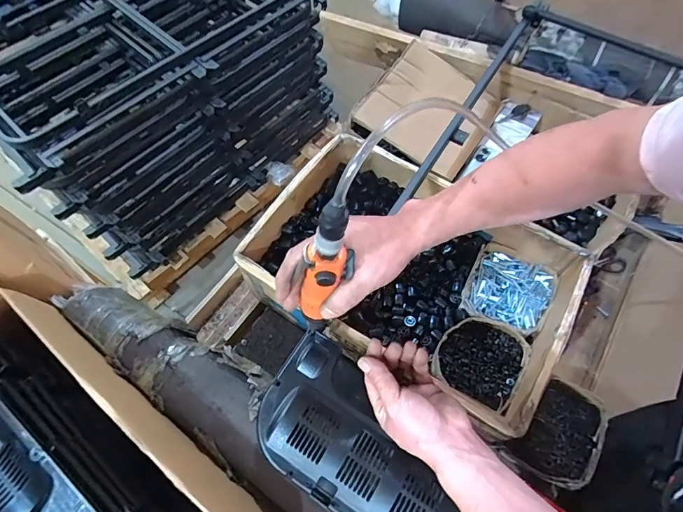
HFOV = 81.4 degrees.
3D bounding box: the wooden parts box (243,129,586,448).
[{"bbox_3d":[0.117,0.025,0.720,0.522,0.128,0.345,29,67,14],"label":"wooden parts box"}]

